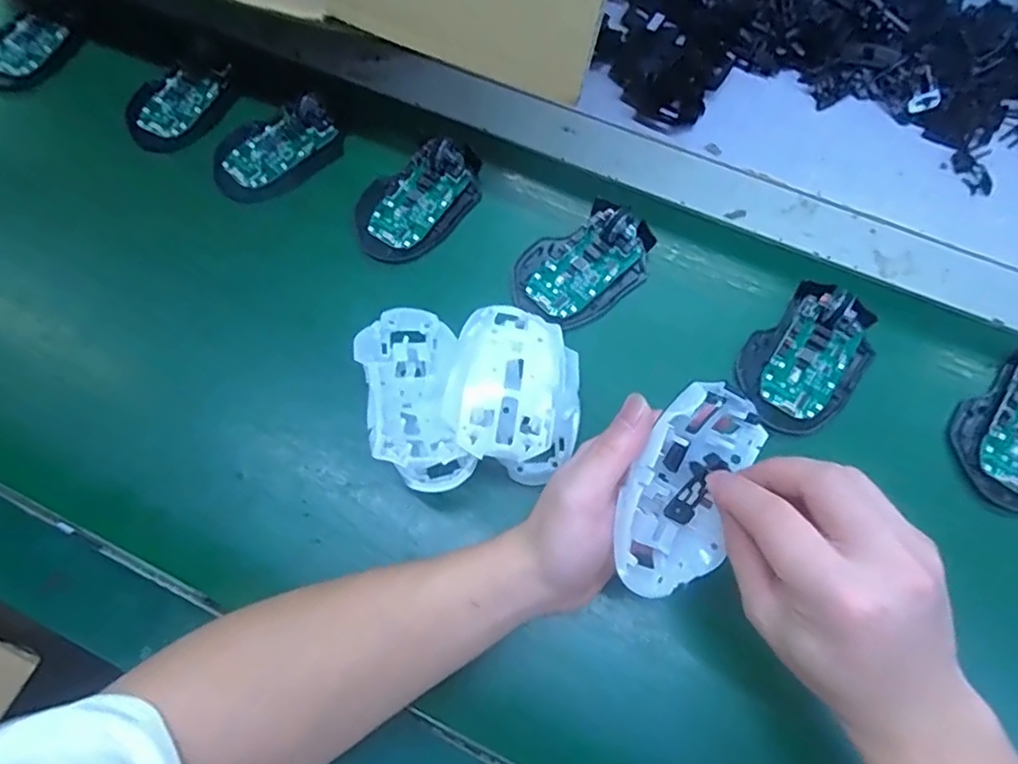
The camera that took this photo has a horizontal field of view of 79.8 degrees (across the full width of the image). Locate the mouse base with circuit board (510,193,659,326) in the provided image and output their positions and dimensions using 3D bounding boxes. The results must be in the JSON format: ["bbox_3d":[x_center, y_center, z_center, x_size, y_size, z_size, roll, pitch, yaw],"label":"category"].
[{"bbox_3d":[0.056,-0.089,0.452,0.110,0.024,0.074,-40,74,-12],"label":"mouse base with circuit board"}]

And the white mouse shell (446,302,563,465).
[{"bbox_3d":[-0.001,-0.003,0.373,0.065,0.045,0.103,8,74,4],"label":"white mouse shell"}]

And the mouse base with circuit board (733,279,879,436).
[{"bbox_3d":[0.212,-0.019,0.425,0.073,0.024,0.112,39,75,13],"label":"mouse base with circuit board"}]

